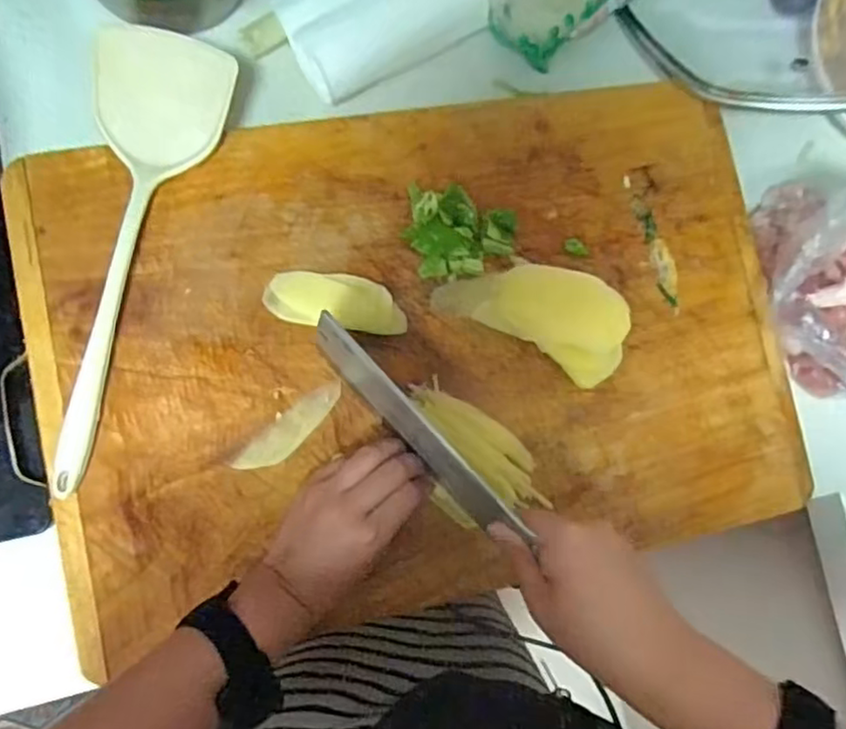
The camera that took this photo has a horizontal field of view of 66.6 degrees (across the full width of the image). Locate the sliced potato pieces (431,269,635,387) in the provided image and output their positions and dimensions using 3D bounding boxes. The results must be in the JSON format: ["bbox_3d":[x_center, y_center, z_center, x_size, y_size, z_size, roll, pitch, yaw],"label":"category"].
[{"bbox_3d":[0.083,-0.041,0.479,0.139,0.027,0.068,24,80,-6],"label":"sliced potato pieces"}]

